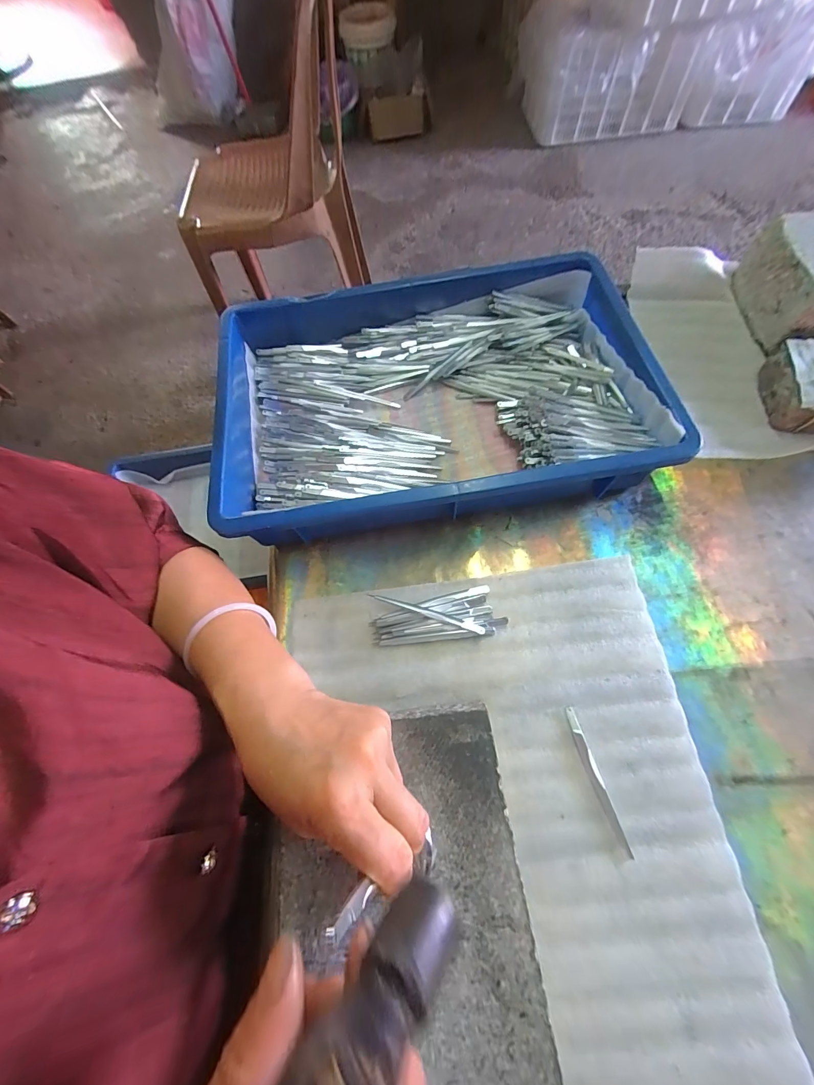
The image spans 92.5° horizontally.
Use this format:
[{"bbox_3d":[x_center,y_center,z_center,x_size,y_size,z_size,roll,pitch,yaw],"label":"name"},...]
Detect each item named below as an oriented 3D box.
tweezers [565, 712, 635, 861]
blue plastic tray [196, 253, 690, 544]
[{"bbox_3d":[0.145,0.181,0.299,0.010,0.004,0.101,-14,67,-4],"label":"tweezers"},{"bbox_3d":[0.017,-0.155,0.411,0.420,0.073,0.279,-8,66,-2],"label":"blue plastic tray"}]

